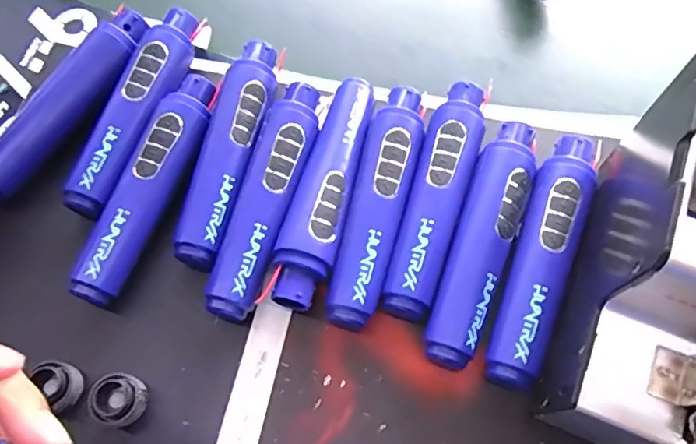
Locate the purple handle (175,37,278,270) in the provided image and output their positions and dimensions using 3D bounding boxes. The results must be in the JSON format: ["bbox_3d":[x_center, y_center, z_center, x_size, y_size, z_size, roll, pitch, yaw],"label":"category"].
[{"bbox_3d":[-0.083,-0.053,0.396,0.039,0.031,0.176,10,67,5],"label":"purple handle"}]

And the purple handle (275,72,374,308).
[{"bbox_3d":[-0.013,-0.024,0.383,0.040,0.035,0.176,15,67,7],"label":"purple handle"}]

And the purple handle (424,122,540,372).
[{"bbox_3d":[0.091,0.012,0.366,0.037,0.032,0.172,19,68,8],"label":"purple handle"}]

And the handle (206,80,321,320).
[{"bbox_3d":[-0.055,-0.019,0.381,0.040,0.035,0.175,13,67,6],"label":"handle"}]

